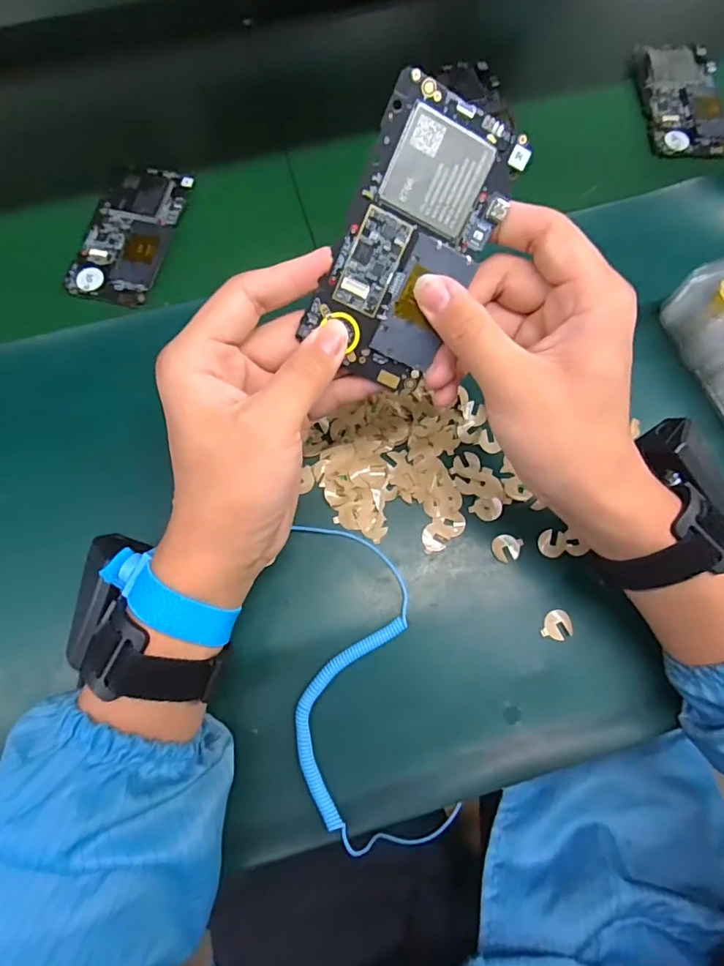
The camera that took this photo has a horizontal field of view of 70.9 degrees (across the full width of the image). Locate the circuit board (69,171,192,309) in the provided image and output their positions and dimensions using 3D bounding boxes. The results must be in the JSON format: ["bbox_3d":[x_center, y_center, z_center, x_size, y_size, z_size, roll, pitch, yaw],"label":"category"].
[{"bbox_3d":[-0.179,-0.195,0.395,0.063,0.009,0.123,12,73,10],"label":"circuit board"}]

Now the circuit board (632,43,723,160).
[{"bbox_3d":[0.274,-0.327,0.436,0.064,0.010,0.124,-5,71,5],"label":"circuit board"}]

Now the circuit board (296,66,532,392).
[{"bbox_3d":[0.023,-0.111,0.238,0.064,0.006,0.123,23,107,-10],"label":"circuit board"}]

